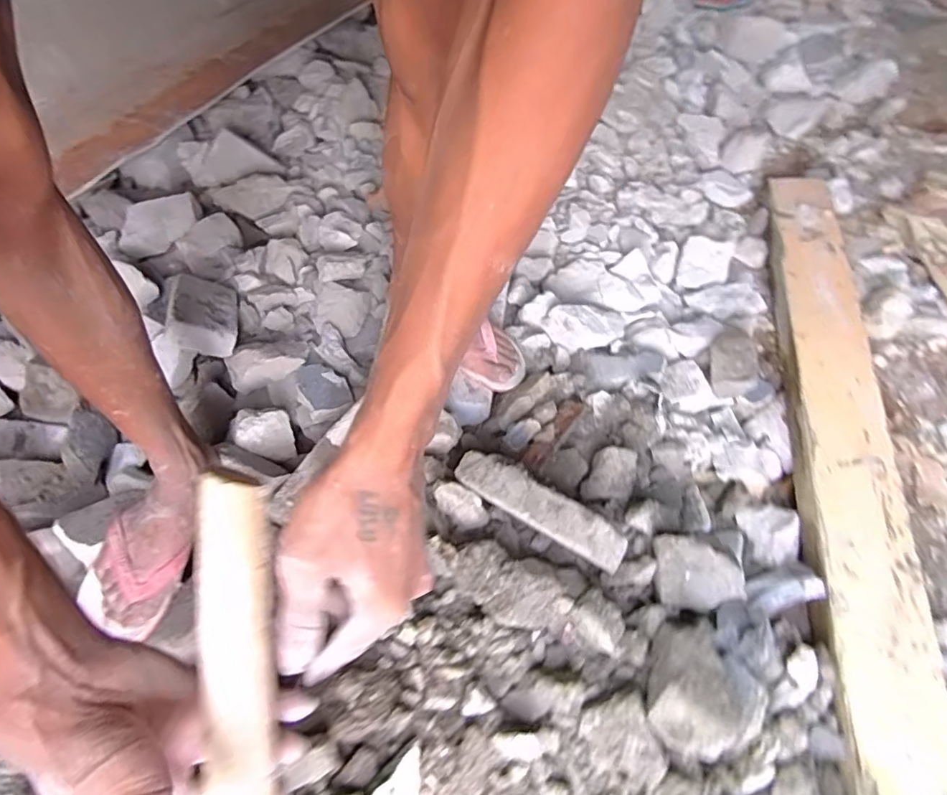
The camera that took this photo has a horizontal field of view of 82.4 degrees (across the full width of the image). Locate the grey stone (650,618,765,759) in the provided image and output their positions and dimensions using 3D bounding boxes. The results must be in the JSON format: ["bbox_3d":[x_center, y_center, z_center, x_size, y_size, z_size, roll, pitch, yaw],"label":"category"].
[{"bbox_3d":[0.247,0.316,0.588,0.128,0.047,0.123,0,57,0],"label":"grey stone"}]

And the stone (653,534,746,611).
[{"bbox_3d":[0.276,0.215,0.666,0.099,0.030,0.078,6,58,3],"label":"stone"}]

